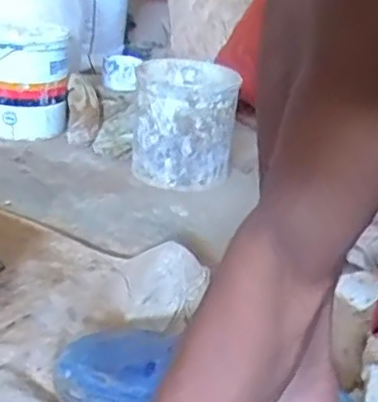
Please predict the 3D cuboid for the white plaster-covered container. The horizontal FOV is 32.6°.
[{"bbox_3d":[-0.011,-0.131,1.117,0.161,0.178,0.181,3,25,-7],"label":"white plaster-covered container"}]

